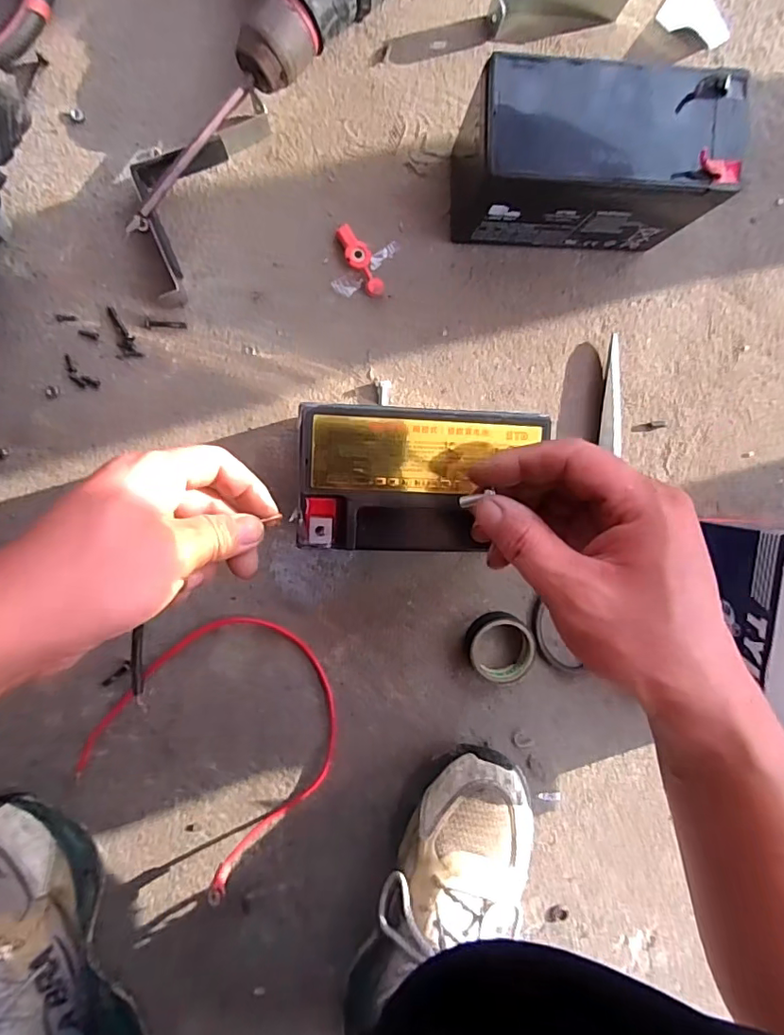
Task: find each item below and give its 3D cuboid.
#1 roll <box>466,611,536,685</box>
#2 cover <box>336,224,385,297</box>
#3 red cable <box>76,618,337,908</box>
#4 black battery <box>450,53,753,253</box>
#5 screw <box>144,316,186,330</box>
[{"bbox_3d":[0.083,0.100,0.404,0.053,0.017,0.049,-1,98,-6],"label":"roll"},{"bbox_3d":[-0.022,-0.177,0.367,0.017,0.009,0.051,-33,100,0],"label":"cover"},{"bbox_3d":[-0.118,0.163,0.384,0.155,0.043,0.170,-1,98,-6],"label":"red cable"},{"bbox_3d":[0.119,-0.217,0.331,0.153,0.093,0.068,0,98,-6],"label":"black battery"},{"bbox_3d":[-0.153,-0.130,0.357,0.027,0.004,0.007,2,98,-6],"label":"screw"}]

